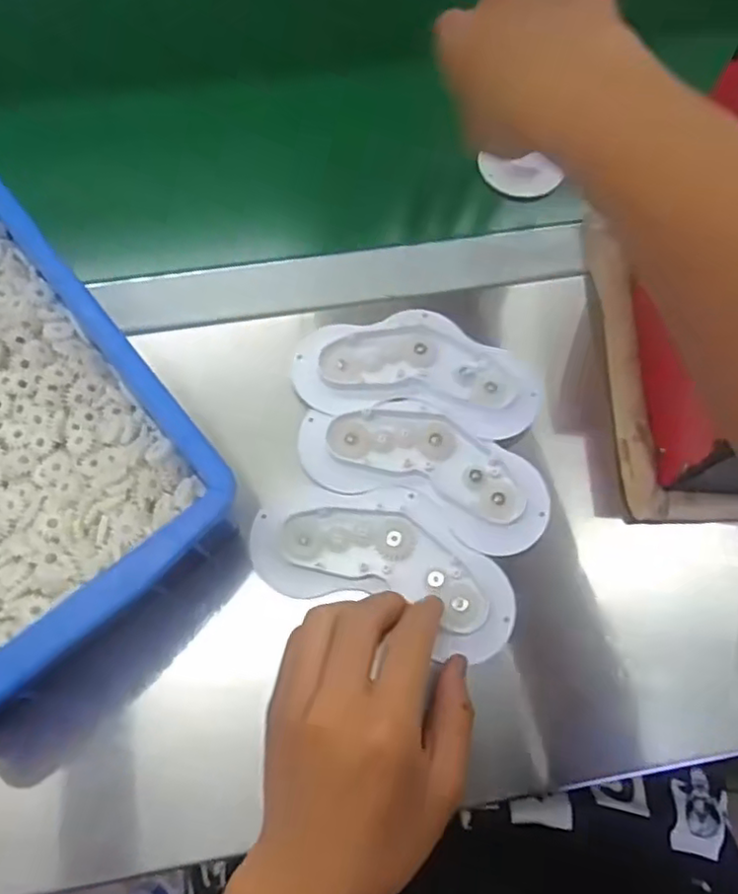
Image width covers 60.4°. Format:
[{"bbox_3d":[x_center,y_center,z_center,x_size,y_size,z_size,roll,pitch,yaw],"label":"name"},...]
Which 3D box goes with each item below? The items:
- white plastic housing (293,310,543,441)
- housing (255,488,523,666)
[{"bbox_3d":[0.031,-0.050,0.395,0.148,0.008,0.077,9,71,1],"label":"white plastic housing"},{"bbox_3d":[0.010,0.061,0.356,0.148,0.011,0.073,17,71,4],"label":"housing"}]

